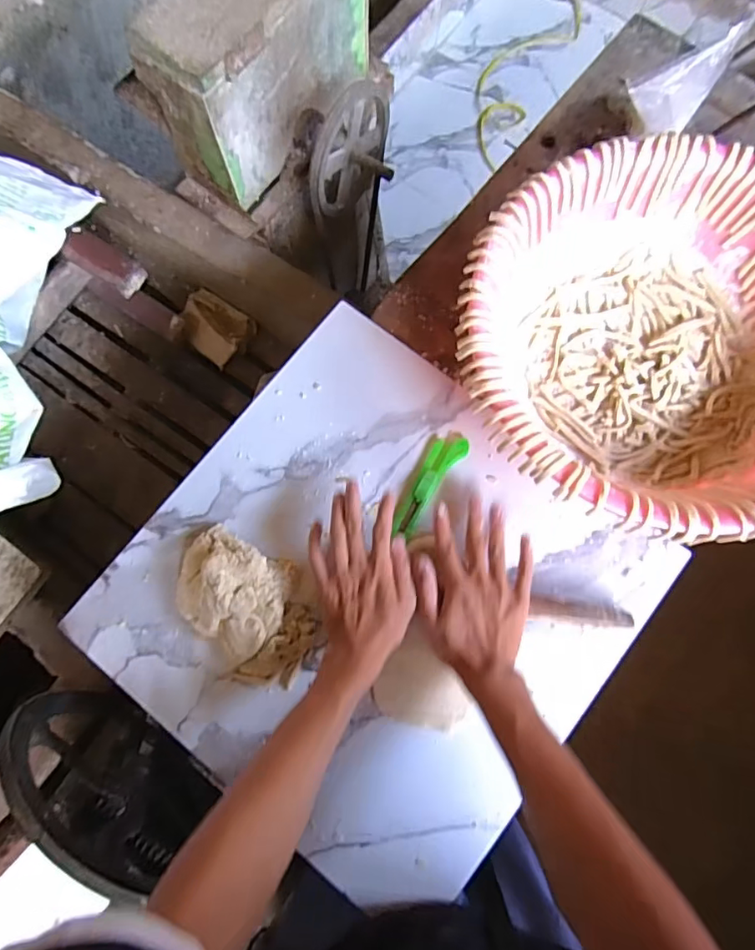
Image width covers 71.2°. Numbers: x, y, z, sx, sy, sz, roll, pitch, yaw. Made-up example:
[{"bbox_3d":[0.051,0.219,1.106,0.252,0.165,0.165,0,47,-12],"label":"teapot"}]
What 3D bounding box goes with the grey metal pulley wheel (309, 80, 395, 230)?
[{"bbox_3d":[-0.026,-0.506,0.850,0.074,0.198,0.196,27,78,5],"label":"grey metal pulley wheel"}]

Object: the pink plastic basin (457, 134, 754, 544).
[{"bbox_3d":[0.298,-0.138,0.569,0.406,0.119,0.394,0,77,-1],"label":"pink plastic basin"}]

